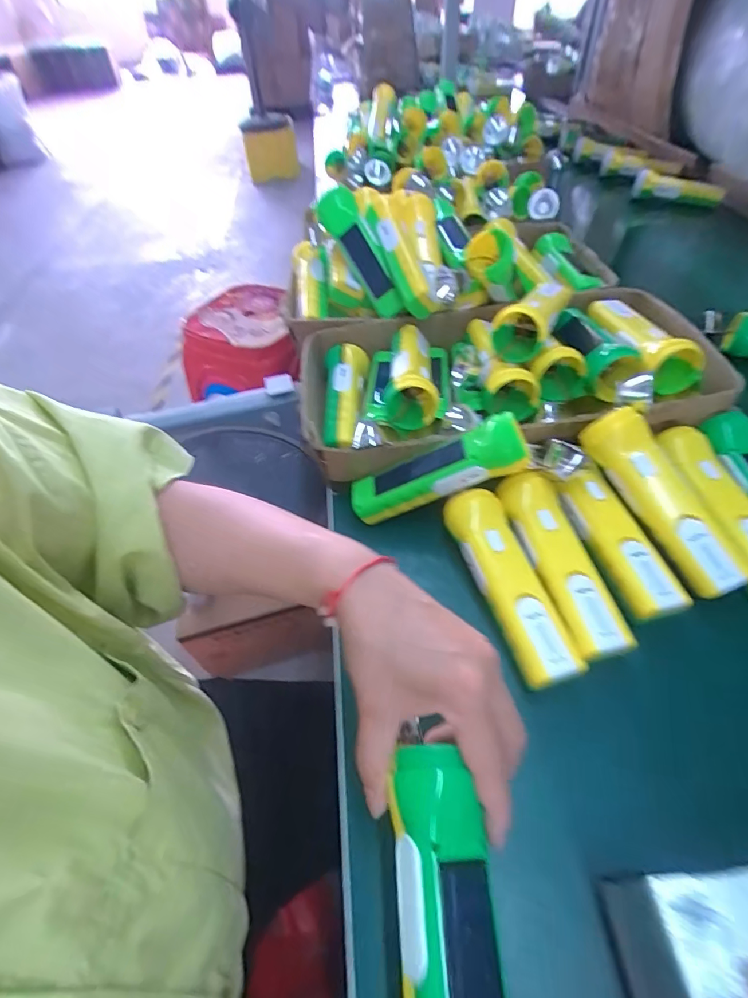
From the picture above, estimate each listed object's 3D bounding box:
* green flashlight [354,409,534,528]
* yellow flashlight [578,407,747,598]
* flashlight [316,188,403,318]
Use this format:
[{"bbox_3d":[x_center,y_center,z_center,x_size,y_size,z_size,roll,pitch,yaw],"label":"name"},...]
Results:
[{"bbox_3d":[0.056,-0.022,0.417,0.162,0.034,0.041,-23,45,23],"label":"green flashlight"},{"bbox_3d":[0.235,0.000,0.376,0.043,0.038,0.162,-24,75,-16],"label":"yellow flashlight"},{"bbox_3d":[-0.015,-0.299,0.564,0.033,0.043,0.163,-32,93,-22],"label":"flashlight"}]

